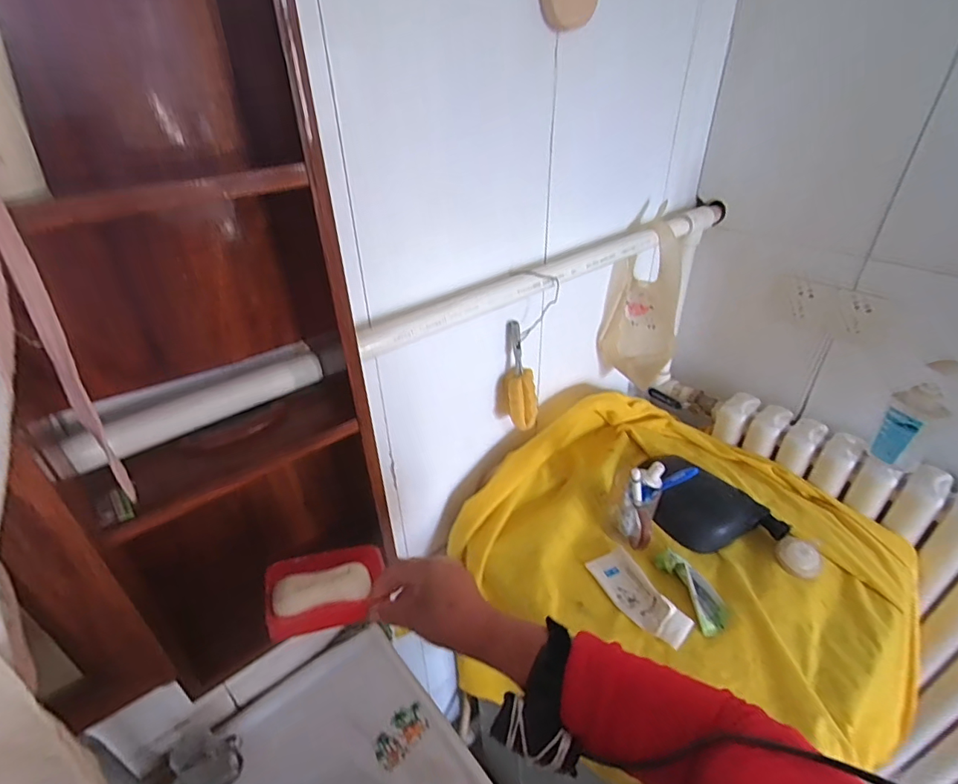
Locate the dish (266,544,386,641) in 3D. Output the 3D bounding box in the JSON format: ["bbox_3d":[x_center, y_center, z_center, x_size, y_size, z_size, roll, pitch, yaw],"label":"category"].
[{"bbox_3d":[-0.153,0.189,0.487,0.109,0.040,0.082,-10,35,-13],"label":"dish"}]

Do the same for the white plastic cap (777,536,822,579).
[{"bbox_3d":[0.472,0.242,0.720,0.060,0.034,0.055,-1,34,1],"label":"white plastic cap"}]

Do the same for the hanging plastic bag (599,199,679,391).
[{"bbox_3d":[0.304,-0.137,0.903,0.115,0.311,0.108,25,42,33],"label":"hanging plastic bag"}]

